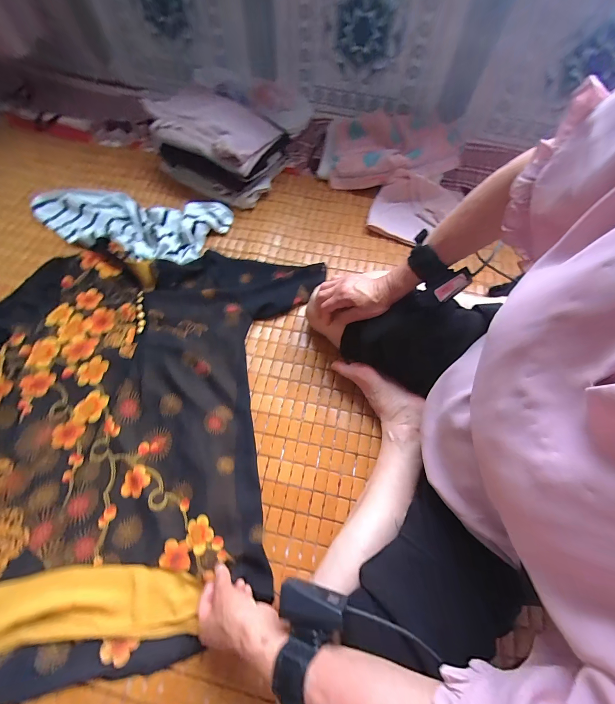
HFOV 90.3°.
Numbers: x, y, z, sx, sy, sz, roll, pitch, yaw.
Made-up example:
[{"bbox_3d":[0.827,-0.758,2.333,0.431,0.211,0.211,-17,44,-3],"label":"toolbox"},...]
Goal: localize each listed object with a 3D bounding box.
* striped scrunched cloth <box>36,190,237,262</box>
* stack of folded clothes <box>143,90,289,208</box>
[{"bbox_3d":[-0.423,-0.313,0.711,0.453,0.043,0.197,17,65,6],"label":"striped scrunched cloth"},{"bbox_3d":[-0.215,-0.513,0.754,0.289,0.132,0.221,22,65,9],"label":"stack of folded clothes"}]

